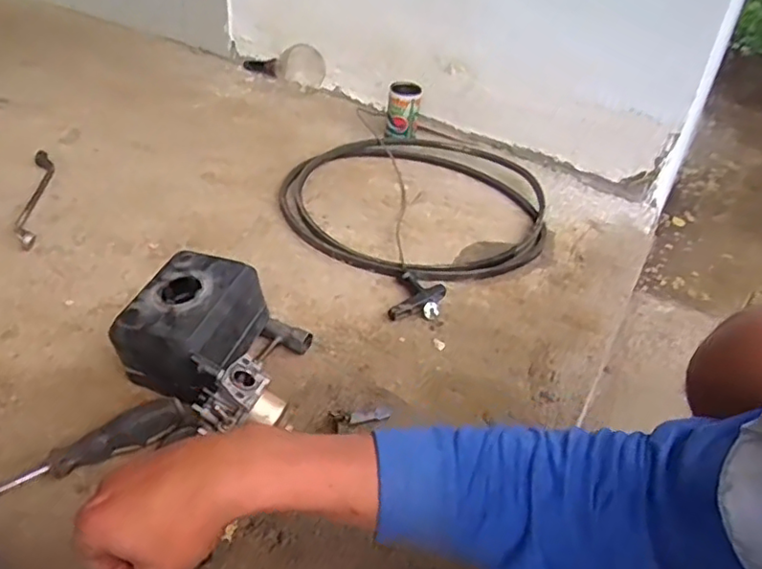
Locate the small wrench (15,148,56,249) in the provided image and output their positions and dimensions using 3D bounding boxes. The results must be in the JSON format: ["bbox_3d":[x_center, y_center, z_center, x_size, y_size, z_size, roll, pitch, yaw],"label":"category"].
[{"bbox_3d":[-0.445,-0.113,0.782,0.027,0.016,0.210,-6,41,-16],"label":"small wrench"}]

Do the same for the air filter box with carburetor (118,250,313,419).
[{"bbox_3d":[-0.152,0.055,0.569,0.164,0.088,0.143,14,39,9],"label":"air filter box with carburetor"}]

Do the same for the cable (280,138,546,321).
[{"bbox_3d":[0.071,-0.125,0.866,0.406,0.022,0.333,-29,51,-36],"label":"cable"}]

